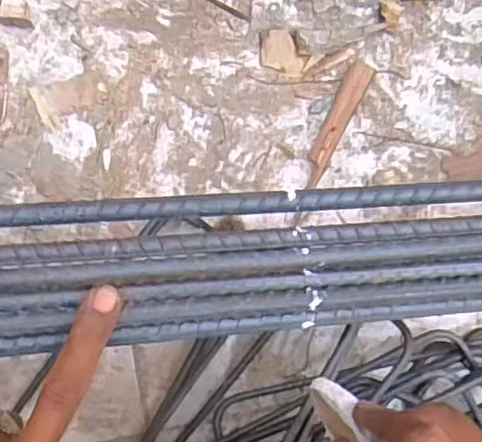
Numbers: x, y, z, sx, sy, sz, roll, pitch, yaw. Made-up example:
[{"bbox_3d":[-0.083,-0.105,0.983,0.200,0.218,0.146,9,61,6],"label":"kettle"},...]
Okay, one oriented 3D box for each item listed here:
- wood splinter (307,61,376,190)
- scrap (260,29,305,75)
[{"bbox_3d":[0.078,-0.080,0.533,0.020,0.013,0.111,26,85,-4],"label":"wood splinter"},{"bbox_3d":[0.034,-0.140,0.537,0.037,0.008,0.033,6,86,-6],"label":"scrap"}]

